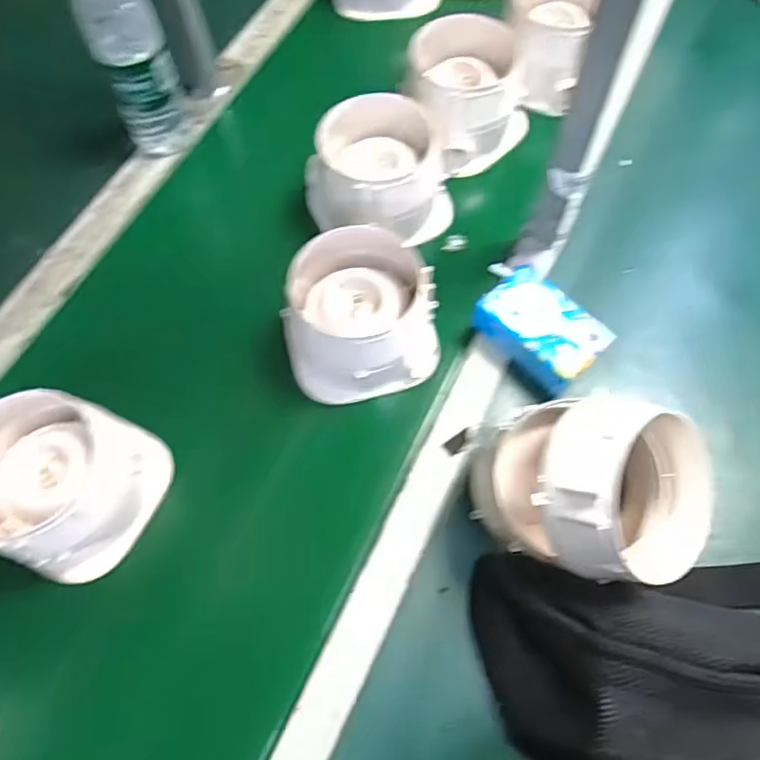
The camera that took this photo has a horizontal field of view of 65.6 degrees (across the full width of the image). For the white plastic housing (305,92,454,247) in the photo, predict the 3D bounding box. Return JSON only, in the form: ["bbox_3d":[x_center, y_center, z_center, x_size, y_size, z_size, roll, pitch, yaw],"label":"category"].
[{"bbox_3d":[0.000,-0.207,0.608,0.135,0.097,0.121,-27,69,-9],"label":"white plastic housing"}]

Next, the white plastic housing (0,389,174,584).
[{"bbox_3d":[-0.257,0.081,0.483,0.111,0.100,0.130,32,72,14],"label":"white plastic housing"}]

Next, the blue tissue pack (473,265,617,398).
[{"bbox_3d":[0.151,-0.047,0.557,0.074,0.044,0.112,-39,72,-14],"label":"blue tissue pack"}]

